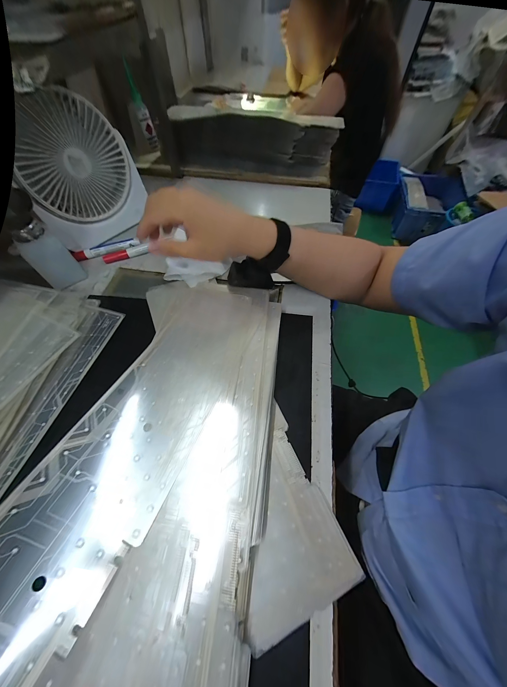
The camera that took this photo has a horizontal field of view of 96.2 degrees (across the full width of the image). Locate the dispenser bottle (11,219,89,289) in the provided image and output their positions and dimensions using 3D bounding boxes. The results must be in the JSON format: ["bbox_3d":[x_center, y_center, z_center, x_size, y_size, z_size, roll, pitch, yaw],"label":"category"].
[{"bbox_3d":[-0.314,-0.136,0.349,0.050,0.080,0.040,-37,65,-19],"label":"dispenser bottle"}]

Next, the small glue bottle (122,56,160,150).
[{"bbox_3d":[-0.289,-0.606,0.594,0.033,0.165,0.030,-19,60,-10],"label":"small glue bottle"}]

